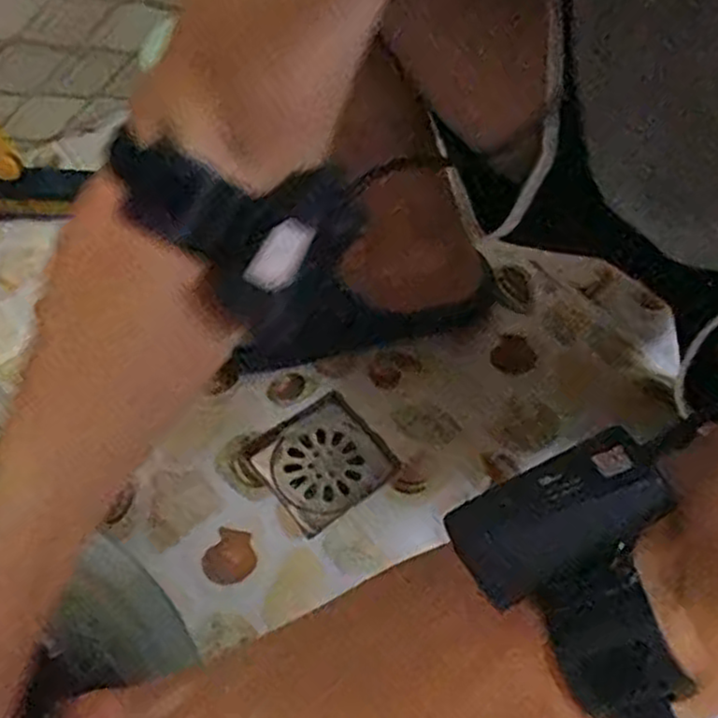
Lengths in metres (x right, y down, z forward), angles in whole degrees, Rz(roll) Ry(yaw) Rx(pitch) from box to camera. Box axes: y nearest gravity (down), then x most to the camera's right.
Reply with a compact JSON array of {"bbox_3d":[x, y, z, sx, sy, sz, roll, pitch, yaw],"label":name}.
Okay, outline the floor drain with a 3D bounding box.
[{"bbox_3d":[-0.029,0.084,0.619,0.098,0.011,0.092,-34,62,-22],"label":"floor drain"}]

